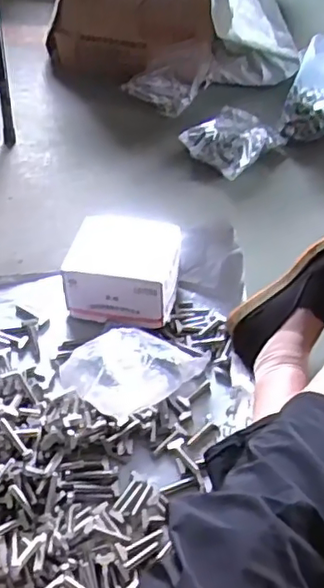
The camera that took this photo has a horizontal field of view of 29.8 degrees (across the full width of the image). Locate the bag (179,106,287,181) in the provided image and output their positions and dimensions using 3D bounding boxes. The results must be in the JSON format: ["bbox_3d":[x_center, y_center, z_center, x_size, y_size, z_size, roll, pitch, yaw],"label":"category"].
[{"bbox_3d":[0.141,-0.305,1.203,0.137,0.061,0.185,33,51,22],"label":"bag"}]

